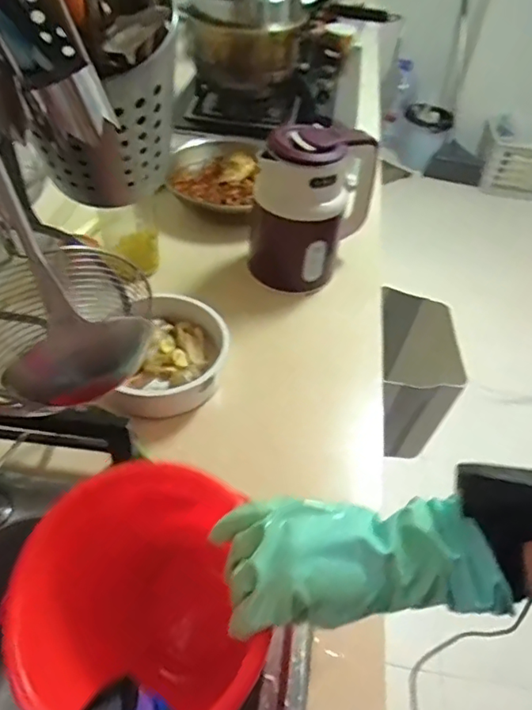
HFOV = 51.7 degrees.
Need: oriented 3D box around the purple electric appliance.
[{"bbox_3d":[0.063,-0.234,0.884,0.123,0.237,0.161,26,49,19],"label":"purple electric appliance"}]

